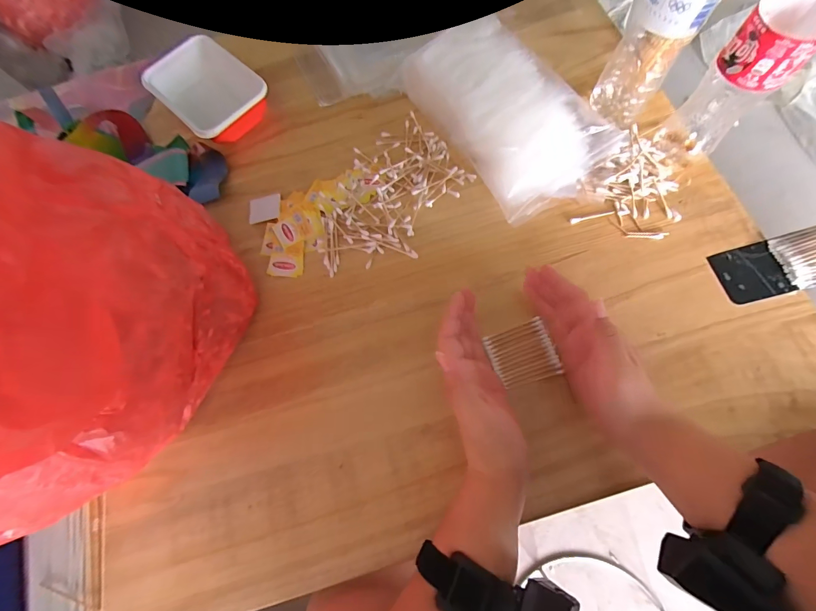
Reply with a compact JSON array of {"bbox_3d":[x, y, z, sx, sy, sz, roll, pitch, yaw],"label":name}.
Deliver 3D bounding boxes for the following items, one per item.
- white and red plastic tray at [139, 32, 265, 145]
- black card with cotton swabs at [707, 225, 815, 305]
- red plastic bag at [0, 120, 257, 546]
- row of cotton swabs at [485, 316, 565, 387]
[{"bbox_3d":[-0.277,-0.302,0.496,0.153,0.044,0.123,43,80,15],"label":"white and red plastic tray"},{"bbox_3d":[0.421,-0.049,0.380,0.159,0.013,0.062,-17,70,8],"label":"black card with cotton swabs"},{"bbox_3d":[-0.324,0.015,0.292,0.305,0.276,0.282,-27,73,-4],"label":"red plastic bag"},{"bbox_3d":[0.124,0.051,0.373,0.062,0.009,0.060,-19,74,-4],"label":"row of cotton swabs"}]

